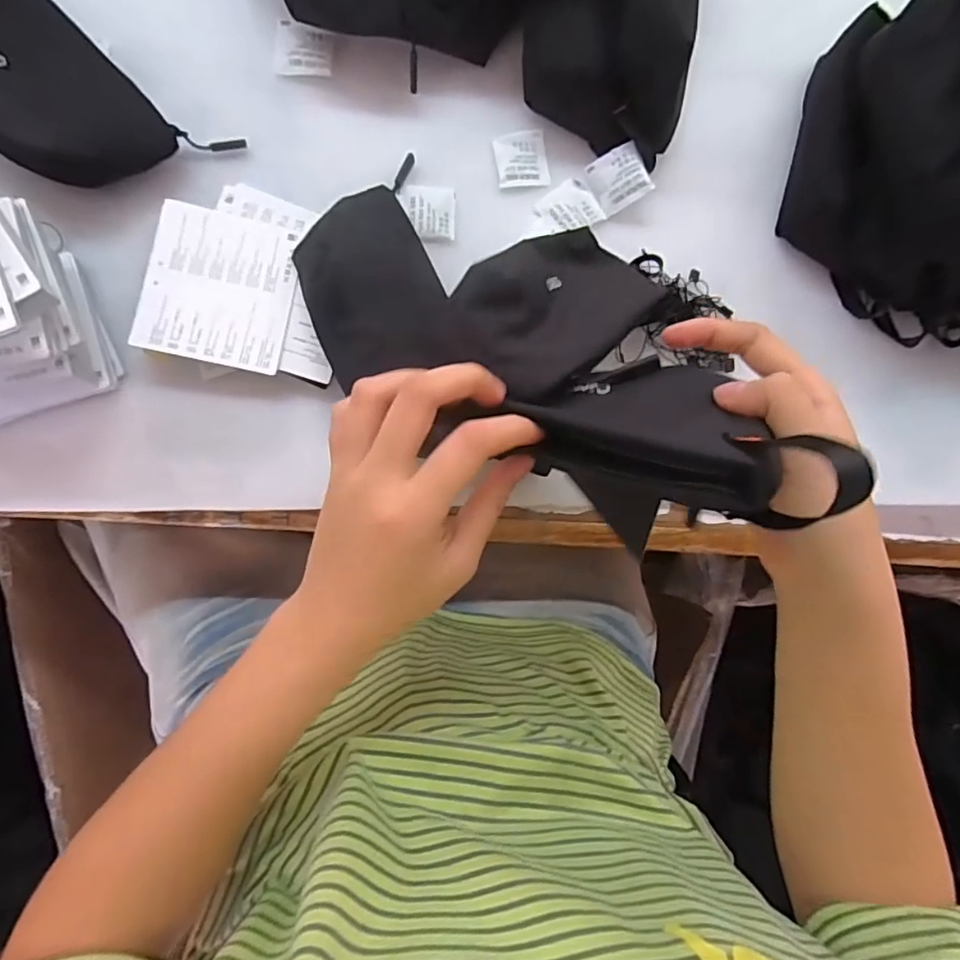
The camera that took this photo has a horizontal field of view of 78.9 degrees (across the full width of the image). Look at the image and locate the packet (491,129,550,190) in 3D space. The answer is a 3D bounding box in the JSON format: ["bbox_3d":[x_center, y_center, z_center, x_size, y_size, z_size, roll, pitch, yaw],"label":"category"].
[{"bbox_3d":[0.031,-0.234,0.424,0.039,0.004,0.039,-10,89,-7],"label":"packet"}]

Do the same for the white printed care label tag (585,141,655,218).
[{"bbox_3d":[0.102,-0.221,0.426,0.039,0.004,0.041,-24,89,24],"label":"white printed care label tag"}]

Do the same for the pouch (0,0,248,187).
[{"bbox_3d":[-0.284,-0.264,0.370,0.217,0.040,0.114,37,84,-4],"label":"pouch"}]

